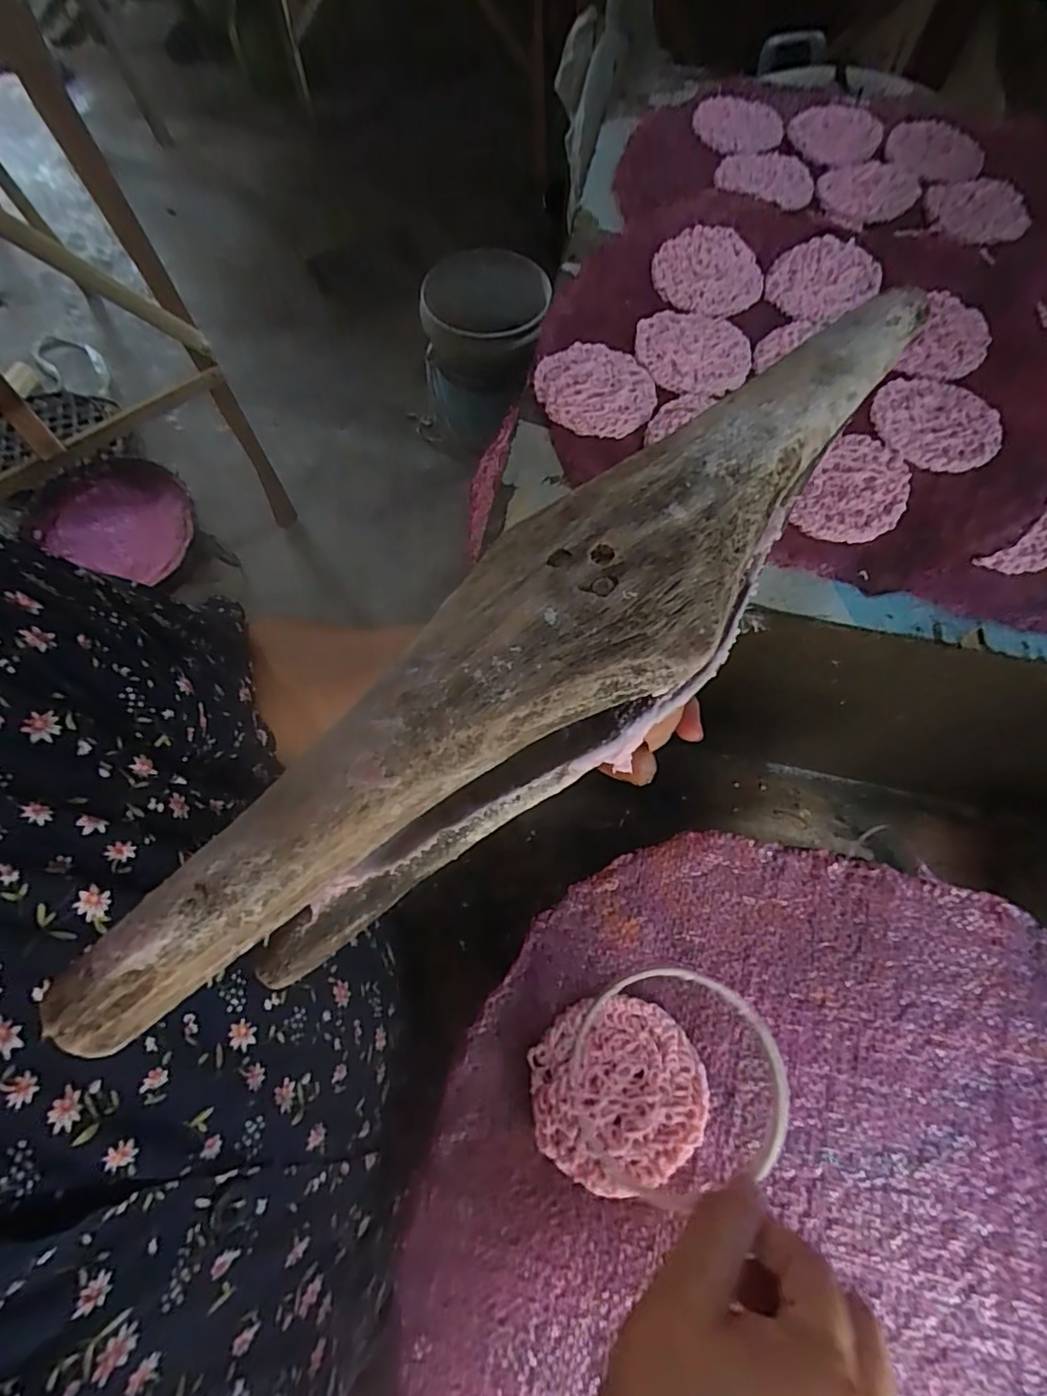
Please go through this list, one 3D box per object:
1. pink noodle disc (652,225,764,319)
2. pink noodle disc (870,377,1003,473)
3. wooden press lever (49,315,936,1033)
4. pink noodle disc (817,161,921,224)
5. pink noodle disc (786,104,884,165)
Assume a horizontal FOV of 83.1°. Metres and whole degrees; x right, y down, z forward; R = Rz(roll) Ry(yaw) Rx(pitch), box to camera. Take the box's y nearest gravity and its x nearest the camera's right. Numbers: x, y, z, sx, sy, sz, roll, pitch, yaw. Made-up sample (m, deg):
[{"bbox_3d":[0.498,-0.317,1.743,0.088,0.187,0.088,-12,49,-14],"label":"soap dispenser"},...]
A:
[{"bbox_3d":[0.141,-0.318,0.441,0.077,0.016,0.070,-27,71,-11],"label":"pink noodle disc"},{"bbox_3d":[0.266,-0.178,0.378,0.076,0.004,0.079,0,68,-1],"label":"pink noodle disc"},{"bbox_3d":[0.013,-0.017,0.165,0.280,0.029,0.062,-42,78,-11],"label":"wooden press lever"},{"bbox_3d":[0.280,-0.414,0.481,0.082,0.008,0.070,-31,71,-12],"label":"pink noodle disc"},{"bbox_3d":[0.271,-0.496,0.517,0.078,0.012,0.087,-14,69,-6],"label":"pink noodle disc"}]

